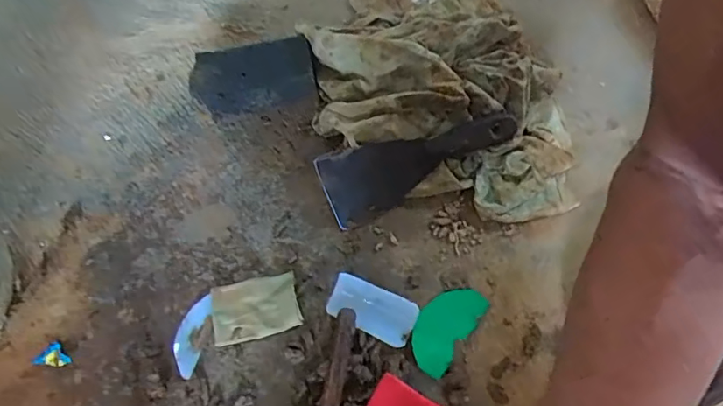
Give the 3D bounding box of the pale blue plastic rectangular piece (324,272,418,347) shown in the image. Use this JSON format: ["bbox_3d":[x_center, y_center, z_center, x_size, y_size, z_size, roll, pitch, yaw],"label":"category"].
[{"bbox_3d":[0.009,0.092,0.463,0.075,0.004,0.039,24,85,8],"label":"pale blue plastic rectangular piece"}]

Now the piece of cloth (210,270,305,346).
[{"bbox_3d":[-0.095,0.093,0.478,0.076,0.008,0.052,-14,62,-4],"label":"piece of cloth"}]

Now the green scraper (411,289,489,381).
[{"bbox_3d":[0.072,0.105,0.461,0.042,0.004,0.079,34,69,19],"label":"green scraper"}]

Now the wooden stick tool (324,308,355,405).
[{"bbox_3d":[-0.022,0.157,0.429,0.014,0.016,0.143,7,63,7],"label":"wooden stick tool"}]

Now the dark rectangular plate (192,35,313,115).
[{"bbox_3d":[-0.113,-0.128,0.570,0.124,0.061,0.057,-13,62,-4],"label":"dark rectangular plate"}]

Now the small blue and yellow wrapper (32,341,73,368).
[{"bbox_3d":[-0.270,0.136,0.465,0.024,0.006,0.024,-41,67,-17],"label":"small blue and yellow wrapper"}]

